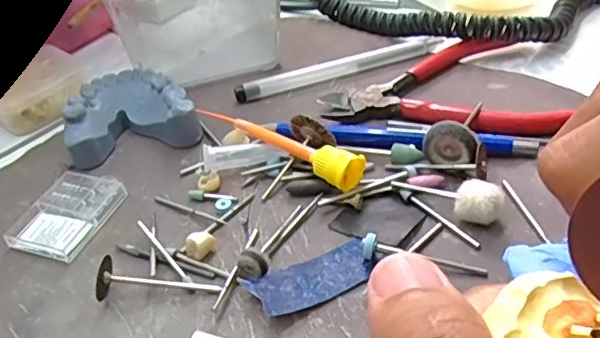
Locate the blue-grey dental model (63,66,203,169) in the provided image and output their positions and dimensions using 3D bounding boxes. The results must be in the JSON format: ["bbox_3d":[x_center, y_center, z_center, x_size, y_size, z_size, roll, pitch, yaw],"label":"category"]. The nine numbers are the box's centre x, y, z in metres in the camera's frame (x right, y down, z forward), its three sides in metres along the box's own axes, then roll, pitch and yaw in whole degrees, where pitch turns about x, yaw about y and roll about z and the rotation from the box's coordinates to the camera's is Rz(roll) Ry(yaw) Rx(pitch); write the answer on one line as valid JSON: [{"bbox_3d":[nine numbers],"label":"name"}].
[{"bbox_3d":[-0.085,-0.030,0.297,0.063,0.024,0.053,-9,40,-2],"label":"blue-grey dental model"}]

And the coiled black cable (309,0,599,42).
[{"bbox_3d":[0.116,-0.097,0.346,0.221,0.027,0.077,1,41,9],"label":"coiled black cable"}]

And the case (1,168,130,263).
[{"bbox_3d":[-0.105,0.019,0.256,0.038,0.007,0.048,9,43,18],"label":"case"}]

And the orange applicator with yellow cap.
[{"bbox_3d":[-0.011,-0.012,0.266,0.088,0.019,0.014,23,49,30],"label":"orange applicator with yellow cap"}]

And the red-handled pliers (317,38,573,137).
[{"bbox_3d":[0.067,-0.036,0.291,0.104,0.012,0.085,-12,41,-6],"label":"red-handled pliers"}]

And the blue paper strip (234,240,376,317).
[{"bbox_3d":[0.005,0.041,0.215,0.048,0.007,0.021,-21,43,-16],"label":"blue paper strip"}]

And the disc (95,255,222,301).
[{"bbox_3d":[-0.054,0.045,0.215,0.045,0.013,0.016,4,42,12],"label":"disc"}]

